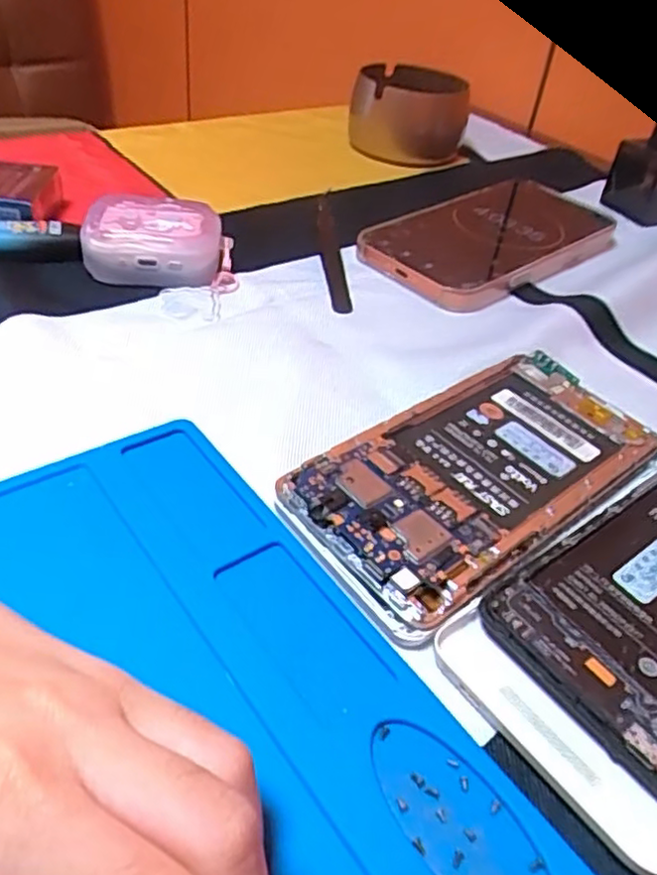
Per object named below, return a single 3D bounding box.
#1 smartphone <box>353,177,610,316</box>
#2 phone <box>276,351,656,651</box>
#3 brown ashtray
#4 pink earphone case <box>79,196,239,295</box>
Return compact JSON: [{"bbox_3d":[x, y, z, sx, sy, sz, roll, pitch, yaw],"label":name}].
[{"bbox_3d":[0.097,-0.120,0.404,0.162,0.016,0.082,-29,53,-34],"label":"smartphone"},{"bbox_3d":[0.057,0.011,0.246,0.143,0.012,0.069,-26,51,-32],"label":"phone"},{"bbox_3d":[0.060,-0.246,0.522,0.088,0.046,0.104,8,40,2],"label":"brown ashtray"},{"bbox_3d":[-0.082,-0.097,0.343,0.071,0.029,0.040,7,41,-1],"label":"pink earphone case"}]

